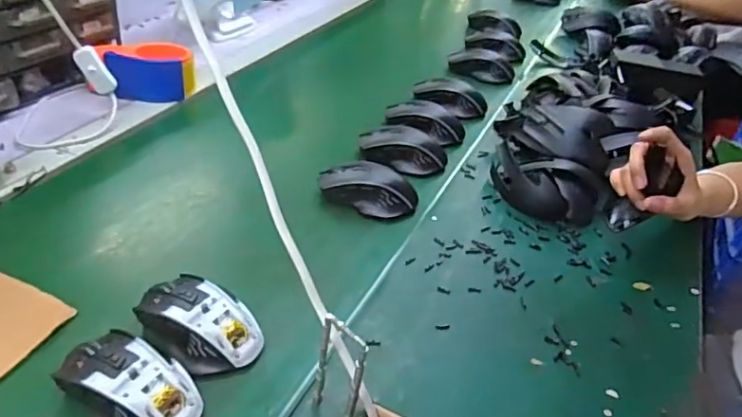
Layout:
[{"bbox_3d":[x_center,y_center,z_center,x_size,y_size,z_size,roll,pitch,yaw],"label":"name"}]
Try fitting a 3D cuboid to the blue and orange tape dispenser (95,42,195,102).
[{"bbox_3d":[-0.312,-0.190,0.801,0.118,0.063,0.059,2,36,-6],"label":"blue and orange tape dispenser"}]

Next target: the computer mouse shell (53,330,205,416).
[{"bbox_3d":[-0.182,0.133,0.429,0.110,0.036,0.071,29,42,27],"label":"computer mouse shell"}]

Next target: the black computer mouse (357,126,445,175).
[{"bbox_3d":[0.043,-0.080,0.758,0.115,0.033,0.056,10,36,4],"label":"black computer mouse"}]

